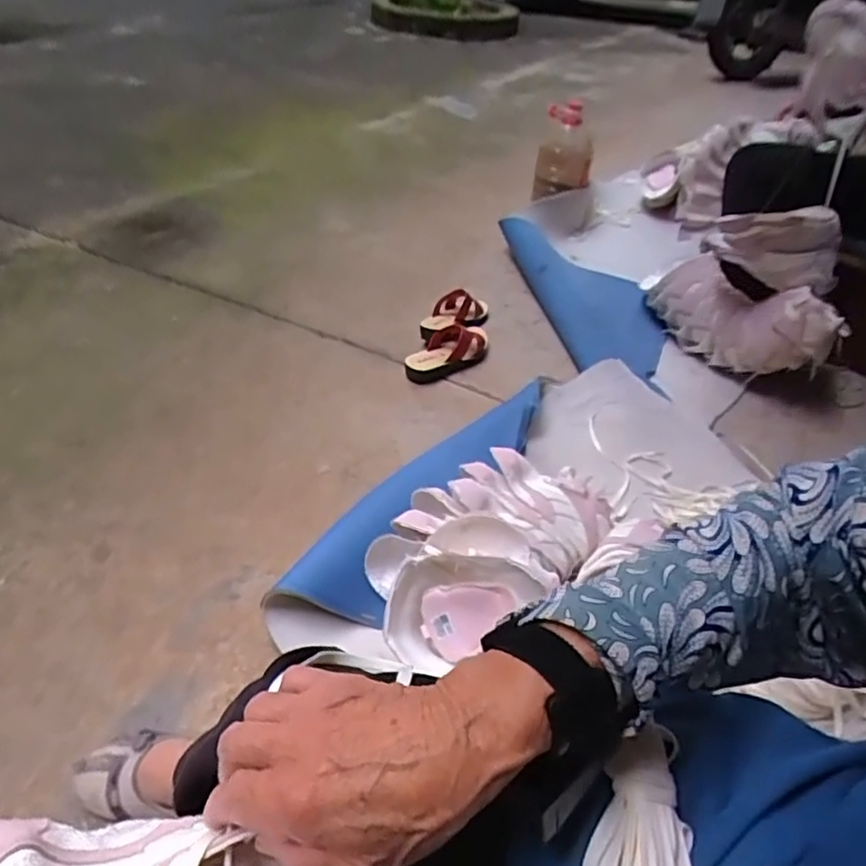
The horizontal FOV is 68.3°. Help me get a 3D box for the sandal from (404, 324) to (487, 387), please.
[{"bbox_3d":[0.031,-0.177,1.371,0.229,0.063,0.106,-31,50,-34],"label":"sandal"}]

